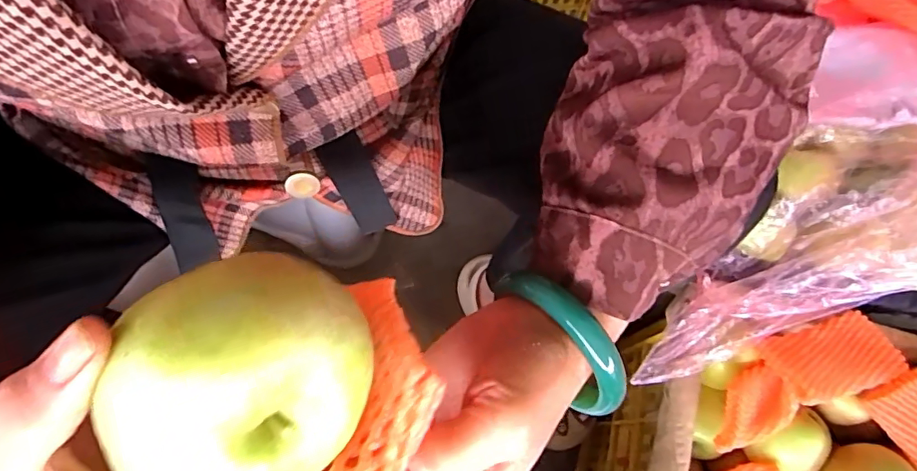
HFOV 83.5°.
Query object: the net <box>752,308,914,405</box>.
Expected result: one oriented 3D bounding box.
[{"bbox_3d":[0.320,0.103,0.437,0.109,0.040,0.060,-15,70,-7],"label":"net"}]

